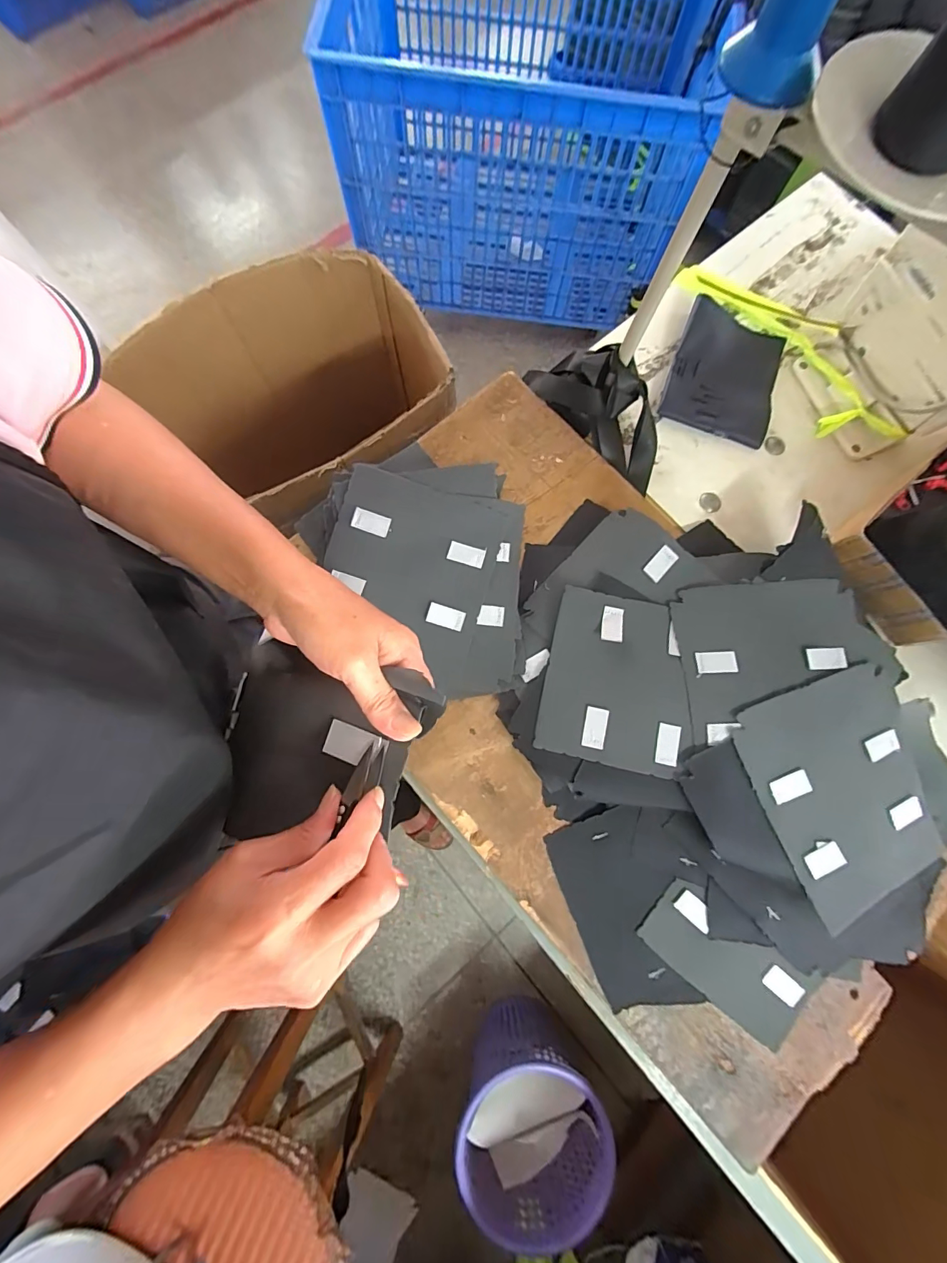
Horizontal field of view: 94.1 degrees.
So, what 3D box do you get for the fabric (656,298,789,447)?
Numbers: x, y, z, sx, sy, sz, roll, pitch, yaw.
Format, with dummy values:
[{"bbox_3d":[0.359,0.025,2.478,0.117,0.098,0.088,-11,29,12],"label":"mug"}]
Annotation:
[{"bbox_3d":[0.305,-0.312,0.529,0.126,0.022,0.158,20,79,2],"label":"fabric"}]

